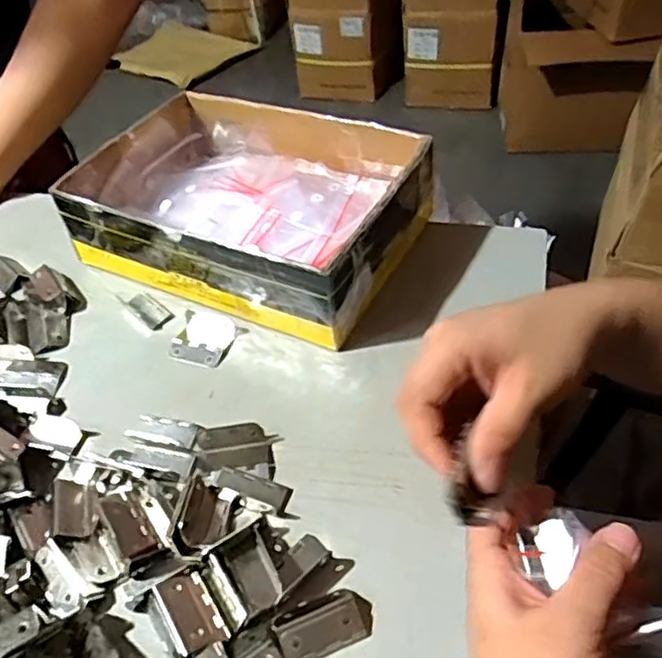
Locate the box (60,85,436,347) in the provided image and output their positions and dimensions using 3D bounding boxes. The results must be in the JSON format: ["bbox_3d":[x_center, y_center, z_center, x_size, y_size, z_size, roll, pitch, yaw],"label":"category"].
[{"bbox_3d":[-0.064,-0.101,0.532,0.250,0.078,0.179,18,50,22],"label":"box"}]

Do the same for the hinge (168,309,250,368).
[{"bbox_3d":[-0.092,0.005,0.482,0.044,0.008,0.047,15,49,20],"label":"hinge"}]

